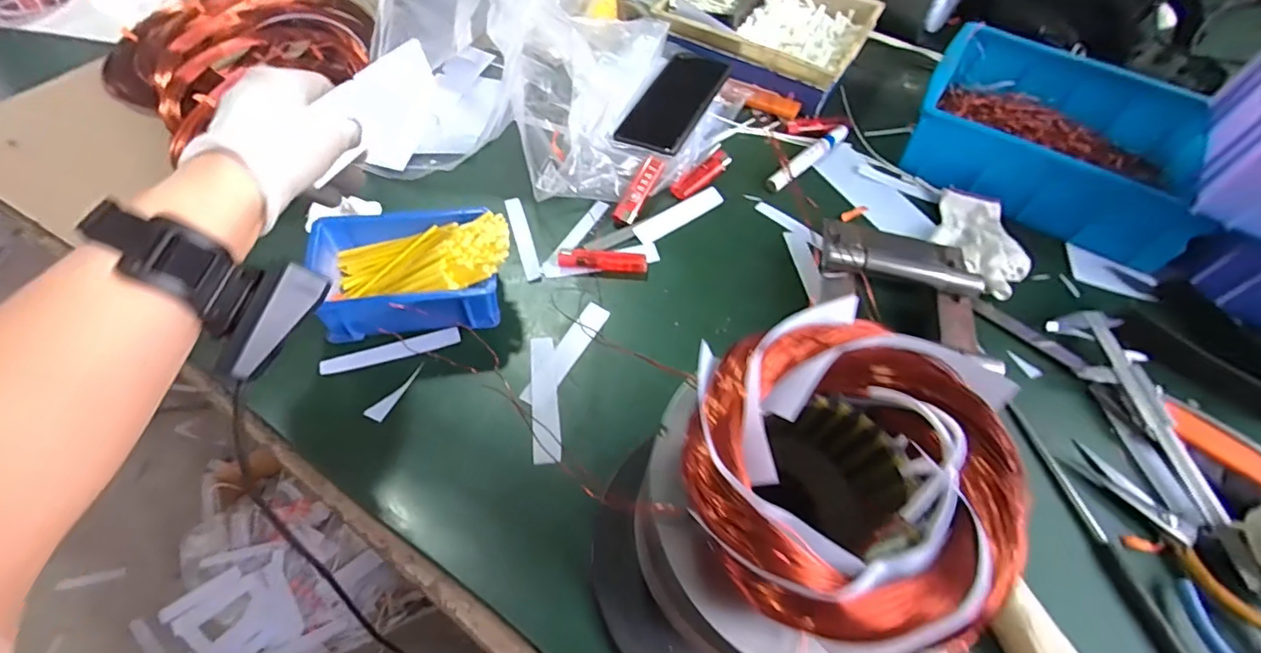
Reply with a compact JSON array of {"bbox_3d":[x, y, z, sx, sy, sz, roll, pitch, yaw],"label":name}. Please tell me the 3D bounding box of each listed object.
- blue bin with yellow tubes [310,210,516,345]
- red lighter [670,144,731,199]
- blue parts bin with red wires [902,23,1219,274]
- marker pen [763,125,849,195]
[{"bbox_3d":[-0.182,-0.052,0.452,0.159,0.066,0.110,-9,58,-10],"label":"blue bin with yellow tubes"},{"bbox_3d":[0.080,-0.167,0.580,0.027,0.010,0.097,33,61,16],"label":"red lighter"},{"bbox_3d":[0.449,-0.198,0.573,0.264,0.089,0.191,27,59,13],"label":"blue parts bin with red wires"},{"bbox_3d":[0.200,-0.190,0.600,0.019,0.015,0.147,40,63,20],"label":"marker pen"}]

